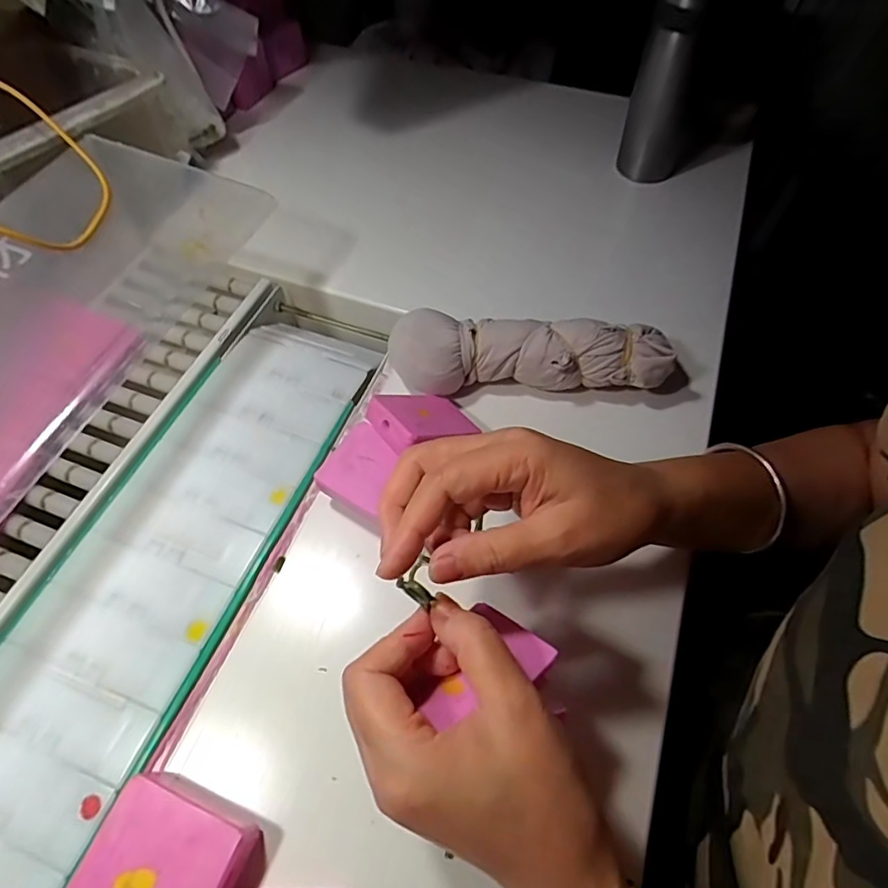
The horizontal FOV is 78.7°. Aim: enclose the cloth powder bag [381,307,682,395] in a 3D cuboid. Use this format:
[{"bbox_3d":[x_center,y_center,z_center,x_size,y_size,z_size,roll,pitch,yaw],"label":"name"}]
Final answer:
[{"bbox_3d":[0.063,-0.065,0.414,0.200,0.053,0.052,0,58,0],"label":"cloth powder bag"}]

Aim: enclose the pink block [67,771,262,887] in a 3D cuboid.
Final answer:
[{"bbox_3d":[-0.135,0.205,0.258,0.071,0.022,0.071,19,60,12],"label":"pink block"}]

